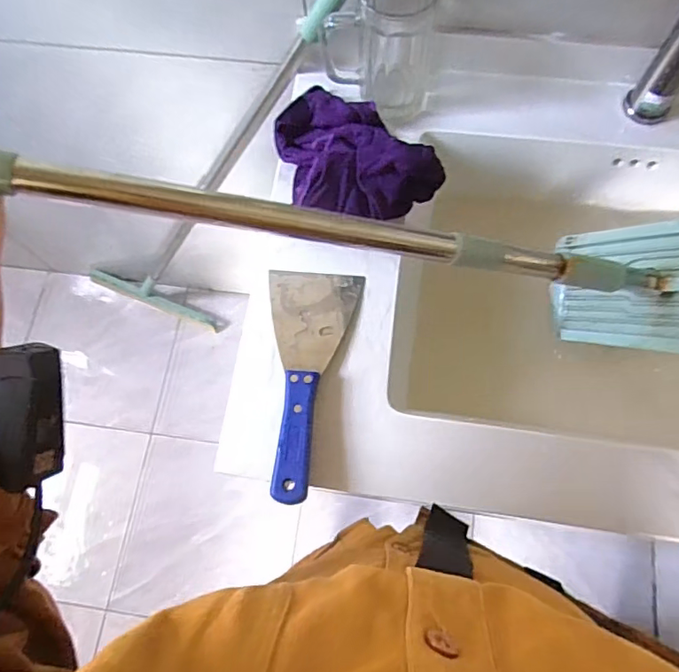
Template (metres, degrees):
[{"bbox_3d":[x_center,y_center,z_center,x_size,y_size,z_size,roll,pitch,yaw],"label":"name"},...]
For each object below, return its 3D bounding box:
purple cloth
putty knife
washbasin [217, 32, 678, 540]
[{"bbox_3d":[0.003,-0.191,0.561,0.140,0.059,0.173,-40,75,-10],"label":"purple cloth"},{"bbox_3d":[-0.034,0.037,0.509,0.090,0.022,0.228,5,71,3],"label":"putty knife"},{"bbox_3d":[0.316,-0.030,0.633,0.808,0.286,0.488,5,72,4],"label":"washbasin"}]

